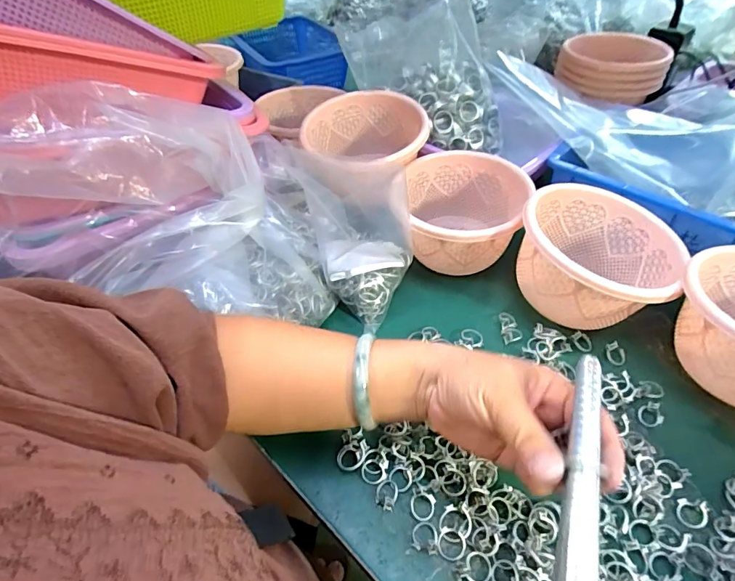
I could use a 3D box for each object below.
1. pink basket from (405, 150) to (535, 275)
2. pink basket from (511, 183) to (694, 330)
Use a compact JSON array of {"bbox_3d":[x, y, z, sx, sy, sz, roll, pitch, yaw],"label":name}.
[{"bbox_3d":[0.103,-0.082,0.481,0.125,0.074,0.141,10,48,11],"label":"pink basket"},{"bbox_3d":[0.219,-0.033,0.417,0.138,0.076,0.139,27,53,24],"label":"pink basket"}]

